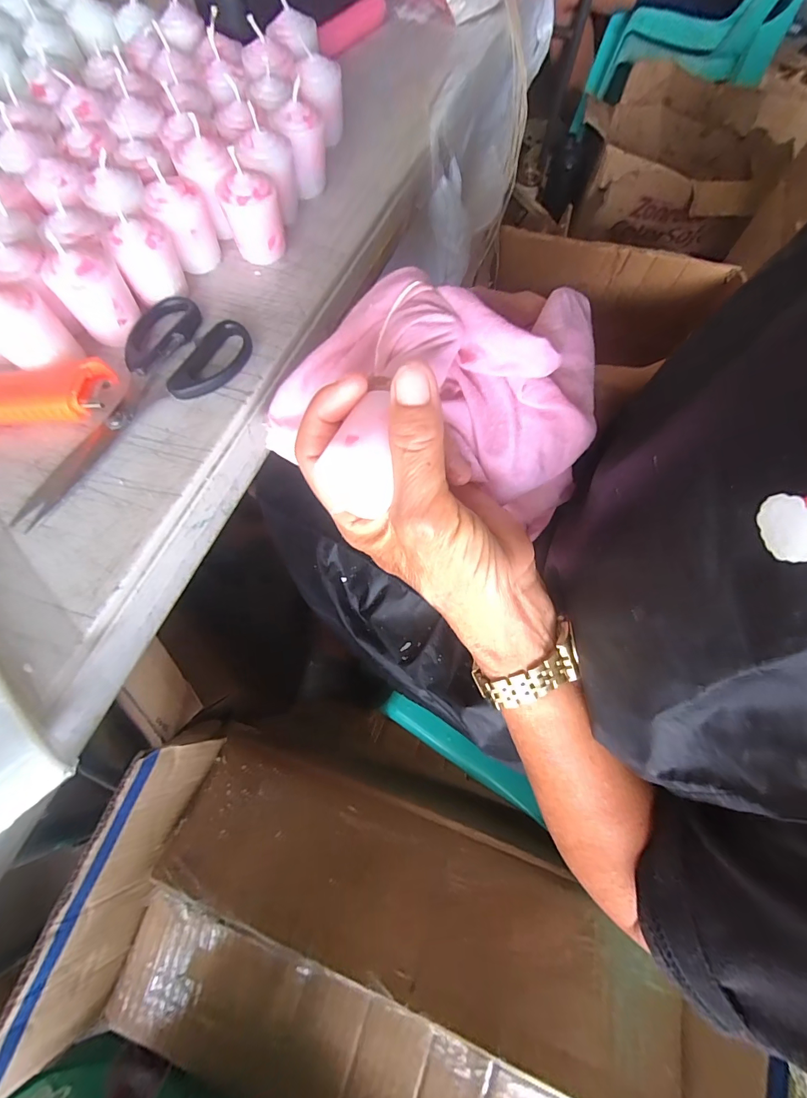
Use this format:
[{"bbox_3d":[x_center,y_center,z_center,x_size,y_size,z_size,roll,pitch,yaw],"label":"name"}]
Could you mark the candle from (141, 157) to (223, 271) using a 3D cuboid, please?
[{"bbox_3d":[-0.145,-0.216,0.275,0.033,0.056,0.029,-23,72,-9],"label":"candle"}]

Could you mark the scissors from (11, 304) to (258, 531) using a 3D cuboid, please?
[{"bbox_3d":[-0.175,-0.092,0.254,0.072,0.011,0.170,39,74,12],"label":"scissors"}]

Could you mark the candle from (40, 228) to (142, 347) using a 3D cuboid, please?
[{"bbox_3d":[-0.188,-0.159,0.251,0.034,0.049,0.039,40,74,13],"label":"candle"}]

